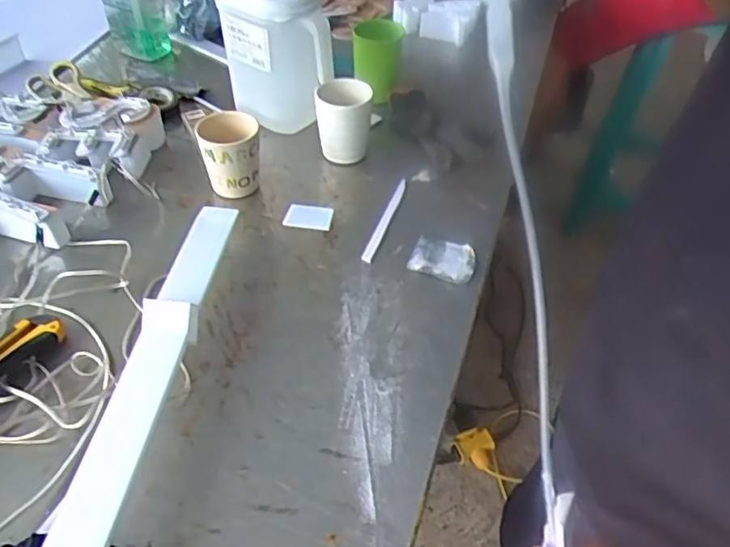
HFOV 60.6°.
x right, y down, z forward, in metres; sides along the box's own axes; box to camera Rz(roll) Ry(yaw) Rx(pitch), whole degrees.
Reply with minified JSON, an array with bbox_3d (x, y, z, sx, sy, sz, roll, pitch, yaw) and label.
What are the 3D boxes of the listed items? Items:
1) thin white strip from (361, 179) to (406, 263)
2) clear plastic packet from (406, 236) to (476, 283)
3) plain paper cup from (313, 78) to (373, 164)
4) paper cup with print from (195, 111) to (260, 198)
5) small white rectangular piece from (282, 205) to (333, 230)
[{"bbox_3d":[0.028,-0.068,0.743,0.014,0.006,0.157,15,45,11],"label":"thin white strip"},{"bbox_3d":[0.088,-0.017,0.696,0.070,0.006,0.062,14,47,10],"label":"clear plastic packet"},{"bbox_3d":[-0.029,-0.198,0.819,0.072,0.096,0.074,2,46,-2],"label":"plain paper cup"},{"bbox_3d":[-0.165,-0.146,0.766,0.068,0.090,0.074,2,46,-2],"label":"paper cup with print"},{"bbox_3d":[-0.068,-0.069,0.754,0.056,0.005,0.035,6,46,3],"label":"small white rectangular piece"}]

